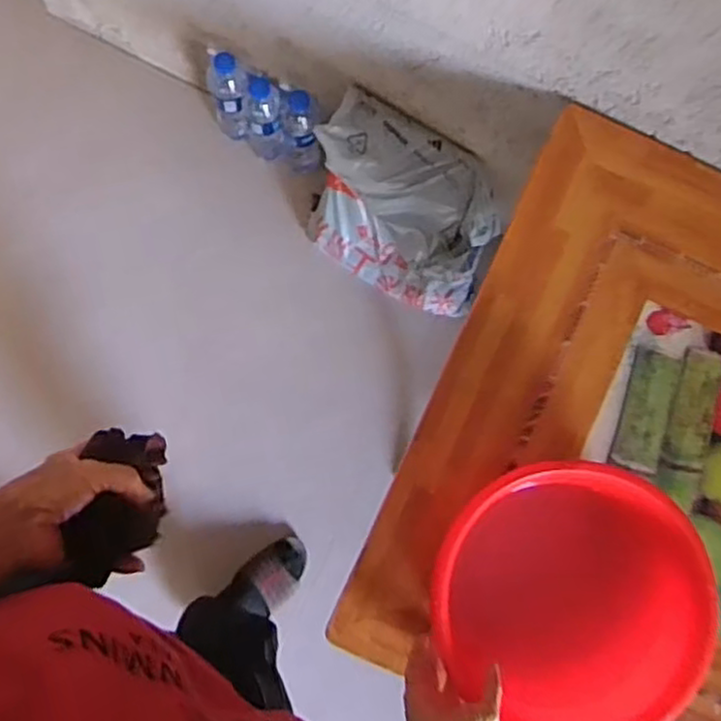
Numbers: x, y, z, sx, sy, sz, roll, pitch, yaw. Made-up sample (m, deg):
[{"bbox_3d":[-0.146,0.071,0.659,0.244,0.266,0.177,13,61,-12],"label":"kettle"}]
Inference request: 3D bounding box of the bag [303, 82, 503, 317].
[{"bbox_3d":[0.073,-0.233,1.162,0.304,0.258,0.198,28,83,-1],"label":"bag"}]

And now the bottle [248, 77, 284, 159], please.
[{"bbox_3d":[-0.162,-0.398,1.241,0.057,0.179,0.077,-11,85,-5],"label":"bottle"}]

